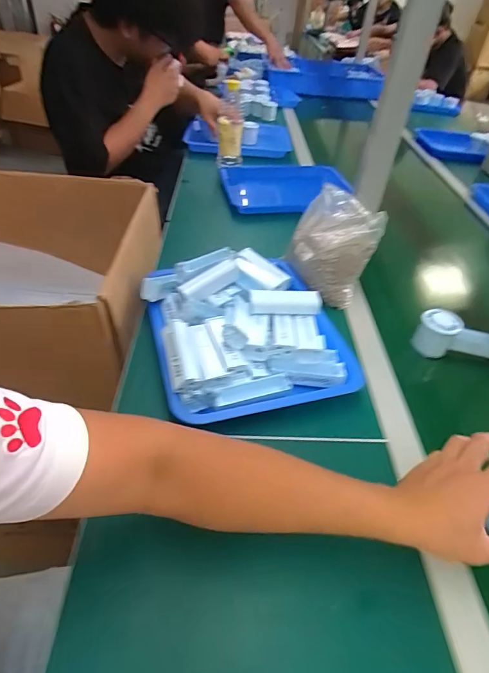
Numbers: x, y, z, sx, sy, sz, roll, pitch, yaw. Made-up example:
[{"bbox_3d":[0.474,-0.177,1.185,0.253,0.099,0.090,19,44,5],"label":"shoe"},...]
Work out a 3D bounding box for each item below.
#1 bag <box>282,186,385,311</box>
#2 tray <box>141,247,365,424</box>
[{"bbox_3d":[0.147,-0.146,0.705,0.143,0.164,0.119,12,43,6],"label":"bag"},{"bbox_3d":[-0.003,-0.029,0.600,0.263,0.066,0.307,-8,44,-16],"label":"tray"}]

